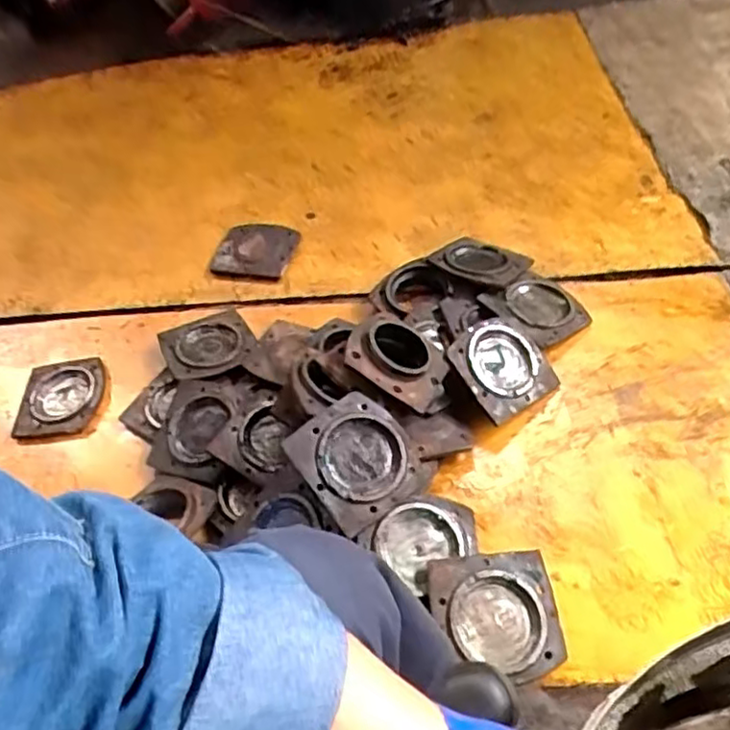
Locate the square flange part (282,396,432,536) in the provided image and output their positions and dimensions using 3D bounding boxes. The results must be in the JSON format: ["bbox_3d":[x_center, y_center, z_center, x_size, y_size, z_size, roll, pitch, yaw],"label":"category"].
[{"bbox_3d":[-0.007,0.131,0.930,0.162,0.020,0.170,-36,81,-22],"label":"square flange part"}]

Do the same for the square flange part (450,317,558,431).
[{"bbox_3d":[0.243,0.003,1.145,0.181,0.022,0.171,-24,79,-25],"label":"square flange part"}]

